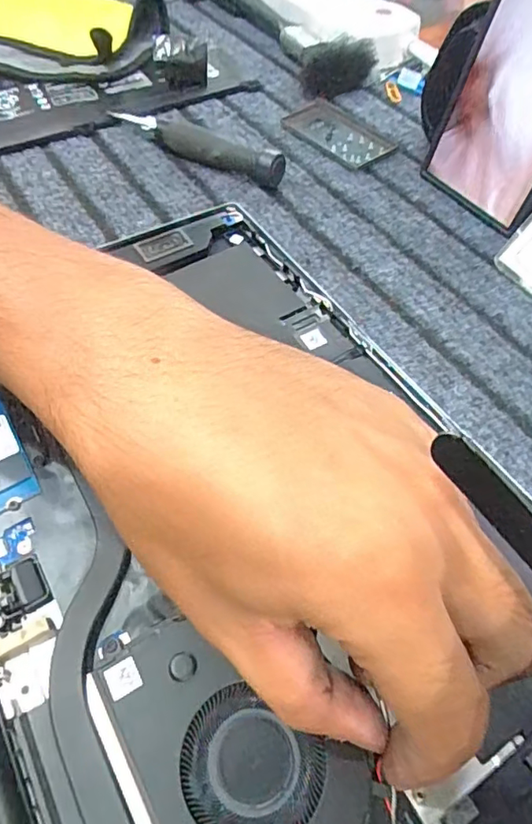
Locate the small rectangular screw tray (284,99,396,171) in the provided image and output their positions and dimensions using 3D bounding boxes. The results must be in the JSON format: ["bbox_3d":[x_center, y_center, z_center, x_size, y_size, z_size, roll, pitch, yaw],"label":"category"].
[{"bbox_3d":[0.052,-0.201,0.392,0.045,0.007,0.081,-35,62,-22],"label":"small rectangular screw tray"}]

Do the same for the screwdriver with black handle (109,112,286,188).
[{"bbox_3d":[-0.050,-0.186,0.372,0.141,0.022,0.019,32,60,20],"label":"screwdriver with black handle"}]

